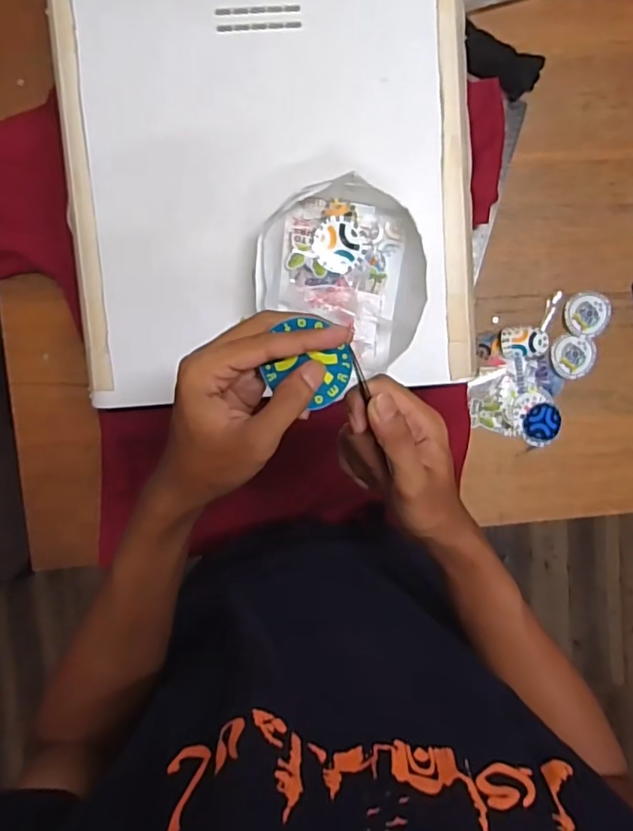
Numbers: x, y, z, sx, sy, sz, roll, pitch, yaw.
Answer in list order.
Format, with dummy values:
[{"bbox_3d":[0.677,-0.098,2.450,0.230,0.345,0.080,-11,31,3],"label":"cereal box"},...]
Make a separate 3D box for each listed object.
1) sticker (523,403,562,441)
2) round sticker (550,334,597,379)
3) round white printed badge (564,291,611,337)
[{"bbox_3d":[0.304,0.008,0.759,0.052,0.004,0.050,0,94,-2],"label":"sticker"},{"bbox_3d":[0.342,-0.077,0.749,0.056,0.007,0.056,0,94,-2],"label":"round sticker"},{"bbox_3d":[0.359,-0.133,0.744,0.056,0.007,0.058,5,94,-3],"label":"round white printed badge"}]

